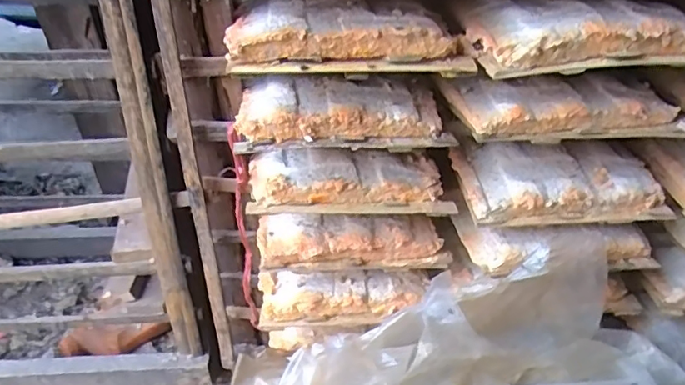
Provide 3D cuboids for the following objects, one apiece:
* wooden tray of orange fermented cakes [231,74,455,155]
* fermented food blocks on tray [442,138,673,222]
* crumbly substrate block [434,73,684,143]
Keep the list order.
[{"bbox_3d":[-0.002,-0.088,0.607,0.224,0.047,0.104,-6,33,-4],"label":"wooden tray of orange fermented cakes"},{"bbox_3d":[0.250,-0.015,0.650,0.220,0.045,0.109,-4,33,-1],"label":"fermented food blocks on tray"},{"bbox_3d":[0.237,-0.095,0.597,0.234,0.044,0.101,-3,33,0],"label":"crumbly substrate block"}]

